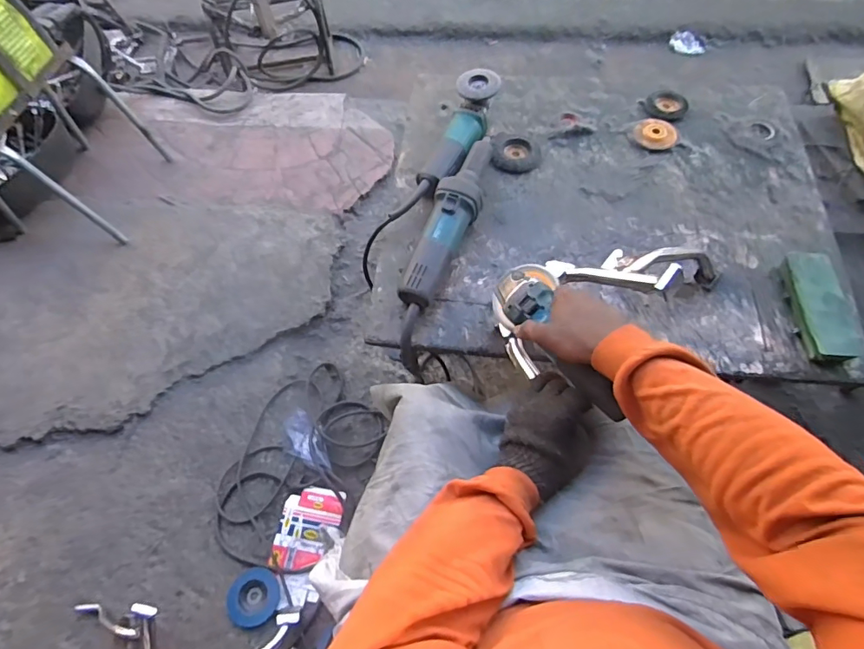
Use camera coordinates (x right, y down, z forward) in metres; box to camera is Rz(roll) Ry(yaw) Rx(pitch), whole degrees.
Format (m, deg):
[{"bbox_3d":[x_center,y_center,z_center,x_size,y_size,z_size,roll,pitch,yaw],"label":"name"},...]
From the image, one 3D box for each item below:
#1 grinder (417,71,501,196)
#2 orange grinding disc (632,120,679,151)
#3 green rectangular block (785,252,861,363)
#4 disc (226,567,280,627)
[{"bbox_3d":[0.051,-0.349,0.919,0.076,0.091,0.275,20,66,12],"label":"grinder"},{"bbox_3d":[0.433,-0.369,0.956,0.074,0.005,0.076,-5,68,14],"label":"orange grinding disc"},{"bbox_3d":[0.583,-0.030,0.742,0.062,0.034,0.172,-2,63,1],"label":"green rectangular block"},{"bbox_3d":[-0.347,0.529,0.957,0.104,0.008,0.097,-1,63,2],"label":"disc"}]

